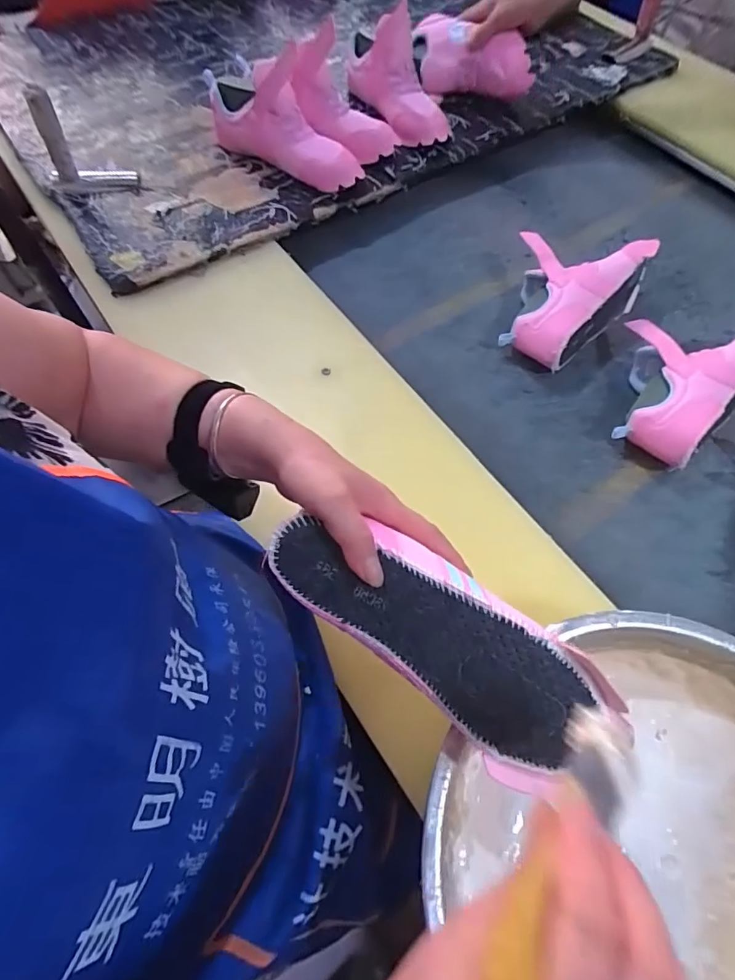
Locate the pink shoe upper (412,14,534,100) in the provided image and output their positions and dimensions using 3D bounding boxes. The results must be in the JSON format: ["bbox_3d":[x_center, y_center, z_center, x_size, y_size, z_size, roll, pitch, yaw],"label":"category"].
[{"bbox_3d":[0.195,-0.806,0.929,0.233,0.092,0.124,18,65,8],"label":"pink shoe upper"}]

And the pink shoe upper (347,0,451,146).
[{"bbox_3d":[0.054,-0.726,0.840,0.095,0.155,0.235,-20,65,-10],"label":"pink shoe upper"}]

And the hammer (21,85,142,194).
[{"bbox_3d":[-0.426,-0.511,0.730,0.127,0.136,0.057,7,64,3],"label":"hammer"}]

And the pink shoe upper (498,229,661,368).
[{"bbox_3d":[0.281,-0.293,0.720,0.162,0.086,0.239,42,70,18],"label":"pink shoe upper"}]

